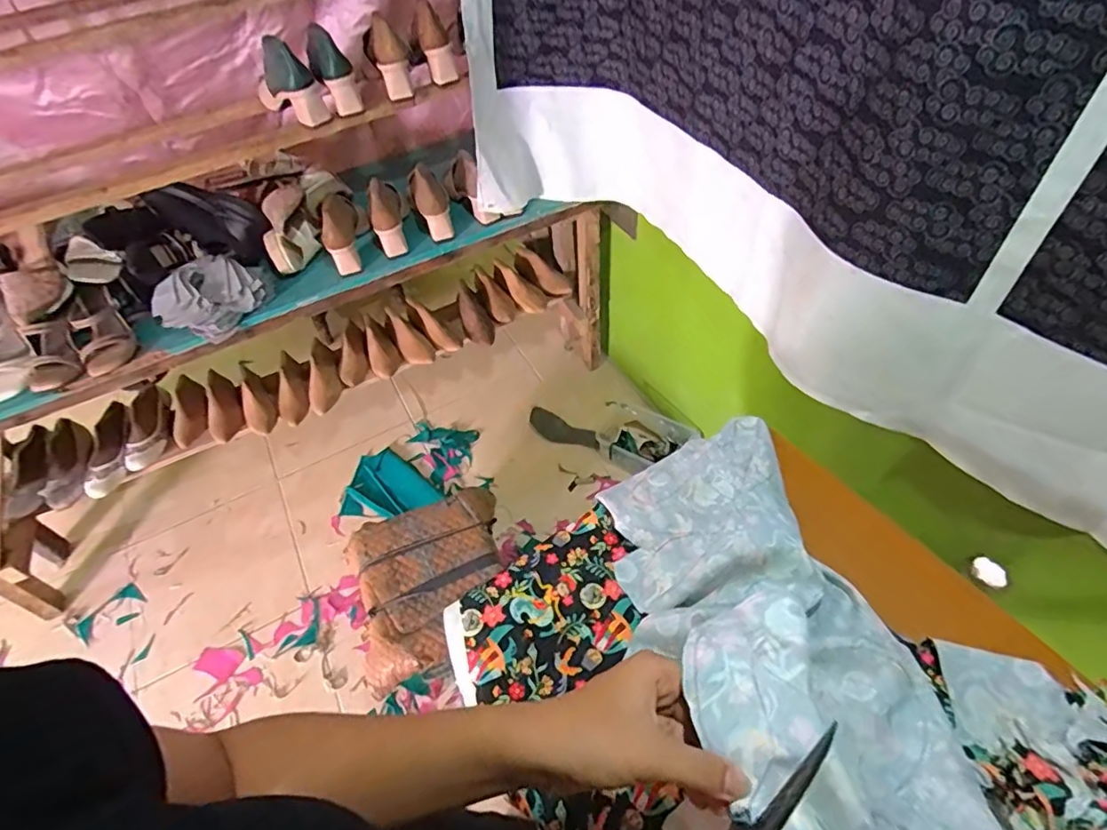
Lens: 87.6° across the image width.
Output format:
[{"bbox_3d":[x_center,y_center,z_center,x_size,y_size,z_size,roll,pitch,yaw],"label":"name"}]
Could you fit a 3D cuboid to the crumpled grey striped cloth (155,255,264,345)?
[{"bbox_3d":[-0.672,-0.217,1.125,0.166,0.093,0.172,31,61,26],"label":"crumpled grey striped cloth"}]

